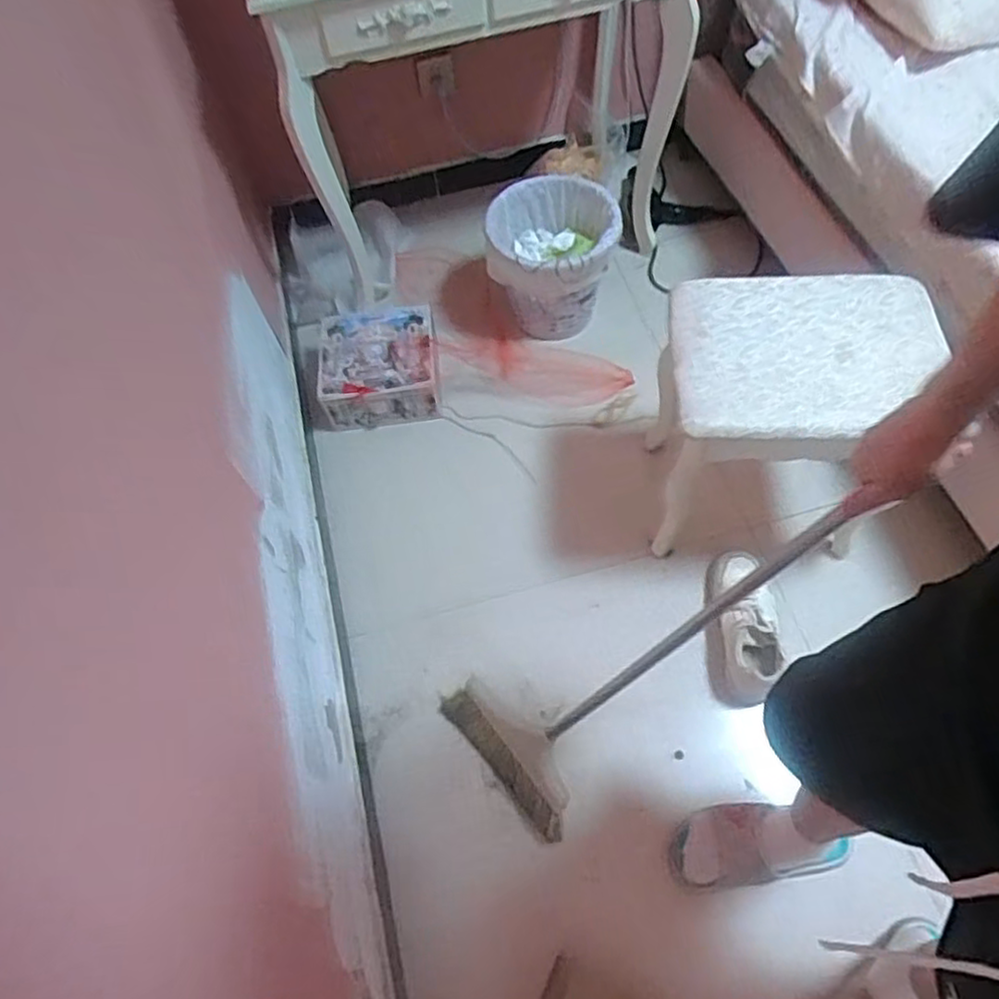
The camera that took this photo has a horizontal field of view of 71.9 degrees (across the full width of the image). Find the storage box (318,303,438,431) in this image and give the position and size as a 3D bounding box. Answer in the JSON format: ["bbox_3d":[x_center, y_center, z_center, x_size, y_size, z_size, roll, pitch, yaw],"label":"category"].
[{"bbox_3d":[-0.271,-0.302,1.573,0.261,0.123,0.266,-8,62,1],"label":"storage box"}]

